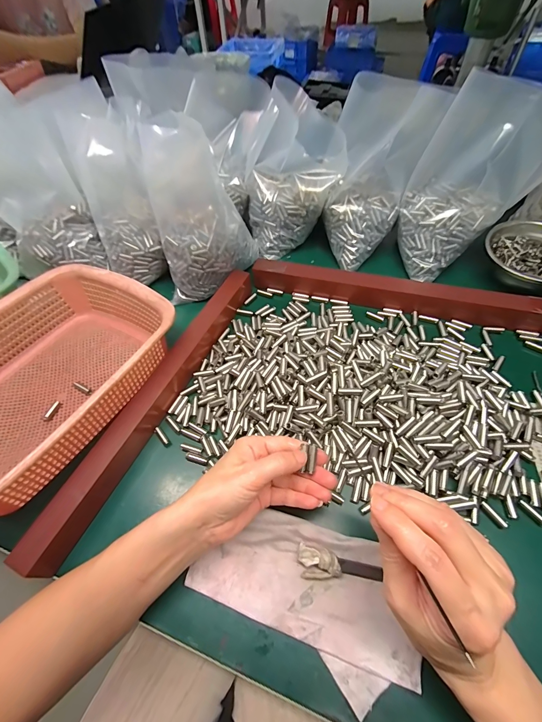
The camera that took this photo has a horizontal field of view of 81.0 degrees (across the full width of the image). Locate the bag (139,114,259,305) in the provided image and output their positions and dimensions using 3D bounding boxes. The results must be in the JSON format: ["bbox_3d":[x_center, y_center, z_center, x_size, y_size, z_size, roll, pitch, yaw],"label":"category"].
[{"bbox_3d":[-0.096,-0.206,0.438,0.131,0.180,0.139,-10,56,0],"label":"bag"}]

